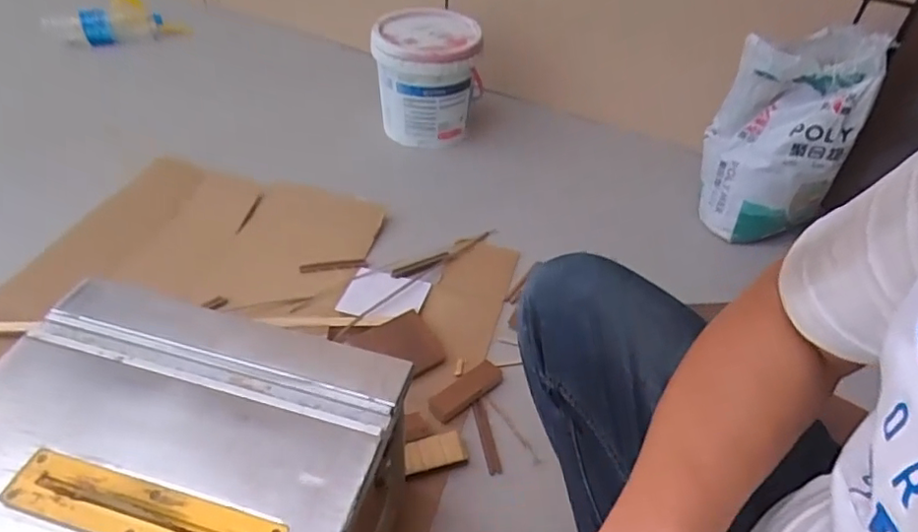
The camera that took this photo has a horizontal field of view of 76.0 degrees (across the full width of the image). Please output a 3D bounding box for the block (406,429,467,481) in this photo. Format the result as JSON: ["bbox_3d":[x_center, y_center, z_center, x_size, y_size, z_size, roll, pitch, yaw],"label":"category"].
[{"bbox_3d":[-0.036,0.264,0.832,0.093,0.015,0.051,-12,47,-17],"label":"block"}]

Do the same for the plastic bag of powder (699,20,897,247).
[{"bbox_3d":[0.622,-0.261,1.153,0.196,0.383,0.182,4,44,-1],"label":"plastic bag of powder"}]

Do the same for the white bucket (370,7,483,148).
[{"bbox_3d":[-0.069,-0.443,1.356,0.228,0.238,0.210,3,44,-3],"label":"white bucket"}]

